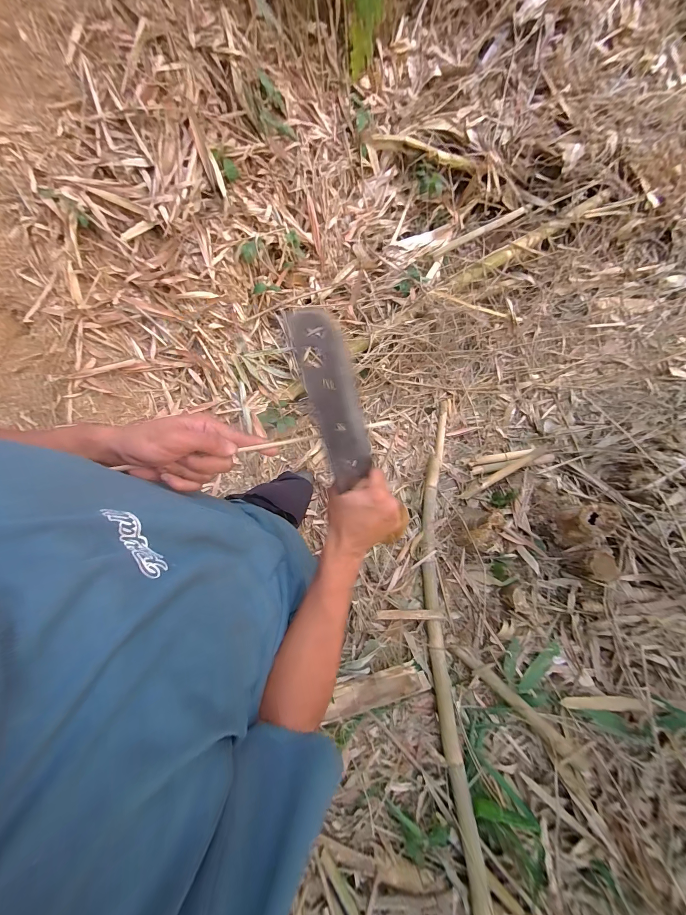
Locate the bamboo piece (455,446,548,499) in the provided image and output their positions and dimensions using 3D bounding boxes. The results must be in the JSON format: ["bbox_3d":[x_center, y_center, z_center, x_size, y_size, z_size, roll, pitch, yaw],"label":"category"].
[{"bbox_3d":[0.792,0.072,1.534,0.528,0.050,0.051,-27,77,-9],"label":"bamboo piece"}]

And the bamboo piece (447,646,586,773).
[{"bbox_3d":[0.638,0.907,1.153,0.533,0.054,0.056,38,76,21],"label":"bamboo piece"}]

